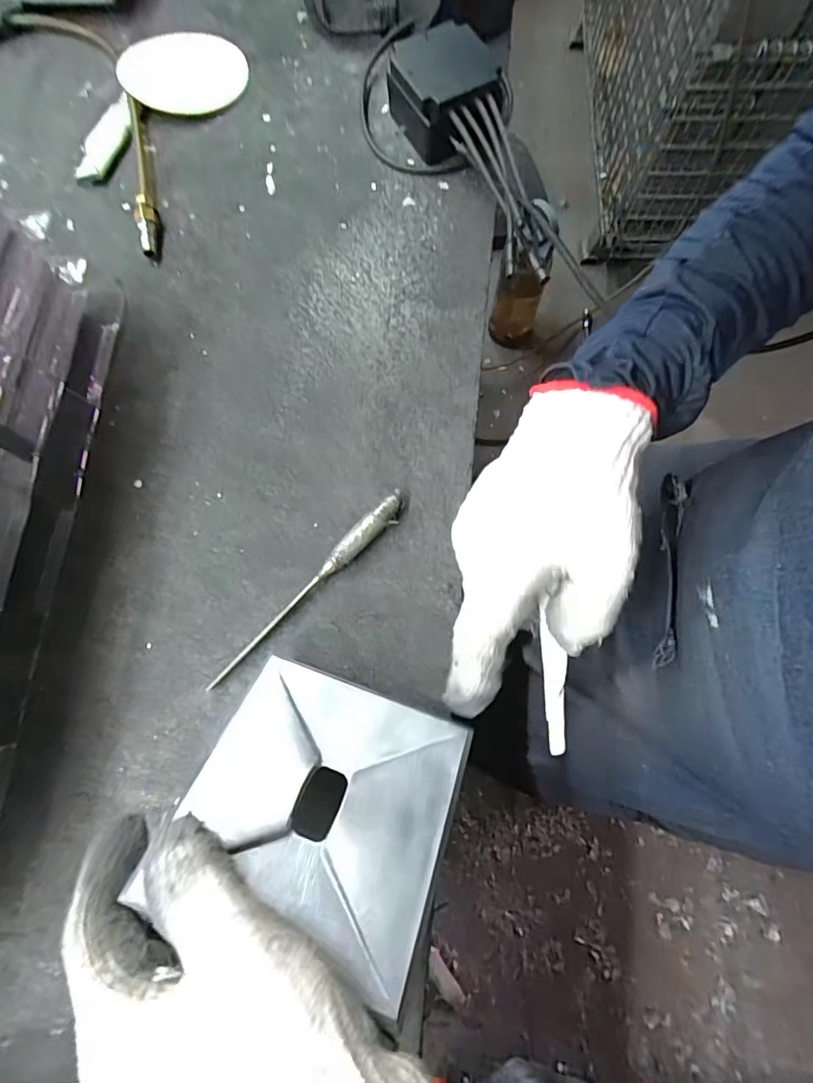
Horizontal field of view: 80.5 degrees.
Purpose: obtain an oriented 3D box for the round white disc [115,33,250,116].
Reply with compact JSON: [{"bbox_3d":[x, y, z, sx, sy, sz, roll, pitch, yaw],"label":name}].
[{"bbox_3d":[-0.212,-0.452,0.456,0.115,0.015,0.110,0,75,2],"label":"round white disc"}]

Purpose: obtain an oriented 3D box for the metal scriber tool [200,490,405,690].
[{"bbox_3d":[-0.067,0.031,0.326,0.177,0.016,0.015,-43,78,-9],"label":"metal scriber tool"}]

